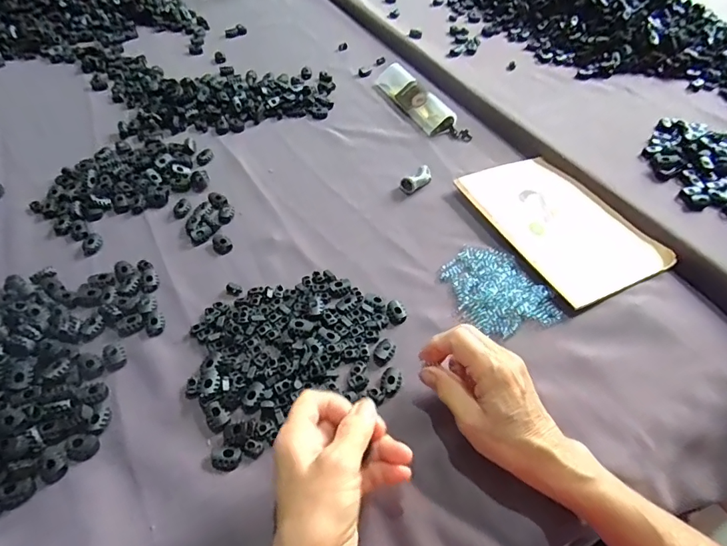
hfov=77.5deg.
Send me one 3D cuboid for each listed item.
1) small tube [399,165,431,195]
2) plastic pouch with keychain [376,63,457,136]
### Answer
[{"bbox_3d":[0.065,-0.112,0.544,0.042,0.018,0.024,-32,59,-26],"label":"small tube"},{"bbox_3d":[0.070,-0.257,0.656,0.043,0.026,0.160,-22,55,-20],"label":"plastic pouch with keychain"}]

